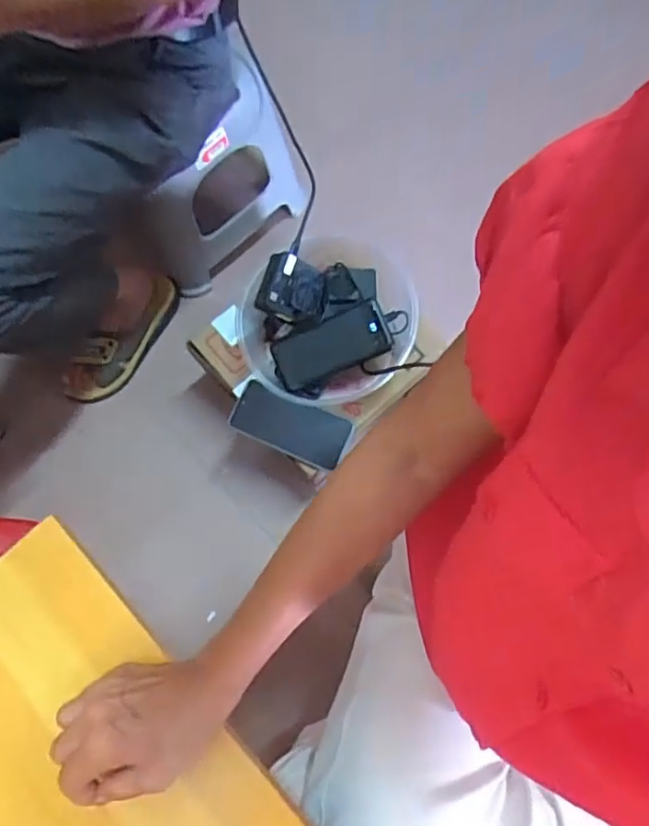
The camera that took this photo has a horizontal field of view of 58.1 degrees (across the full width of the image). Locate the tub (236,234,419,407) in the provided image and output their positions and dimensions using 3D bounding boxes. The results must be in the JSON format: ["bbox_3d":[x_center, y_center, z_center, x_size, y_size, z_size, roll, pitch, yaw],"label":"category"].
[{"bbox_3d":[-0.006,-0.127,0.798,0.223,0.111,0.218,0,74,1],"label":"tub"}]

